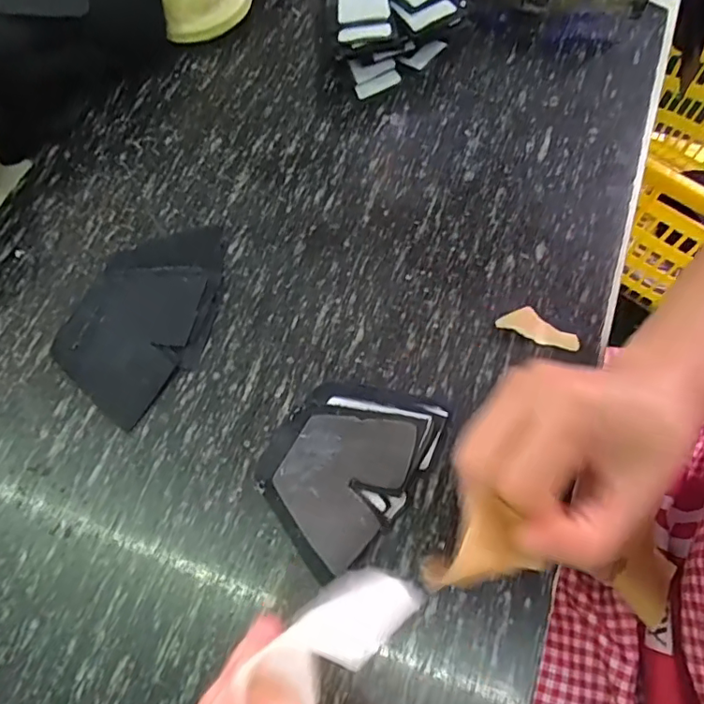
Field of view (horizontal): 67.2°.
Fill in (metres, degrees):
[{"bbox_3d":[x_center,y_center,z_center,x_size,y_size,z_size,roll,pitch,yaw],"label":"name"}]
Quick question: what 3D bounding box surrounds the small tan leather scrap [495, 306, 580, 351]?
[{"bbox_3d":[0.112,-0.015,0.315,0.047,0.005,0.017,23,79,8],"label":"small tan leather scrap"}]

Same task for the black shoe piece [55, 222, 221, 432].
[{"bbox_3d":[-0.124,-0.025,0.320,0.078,0.011,0.127,20,70,8],"label":"black shoe piece"}]

